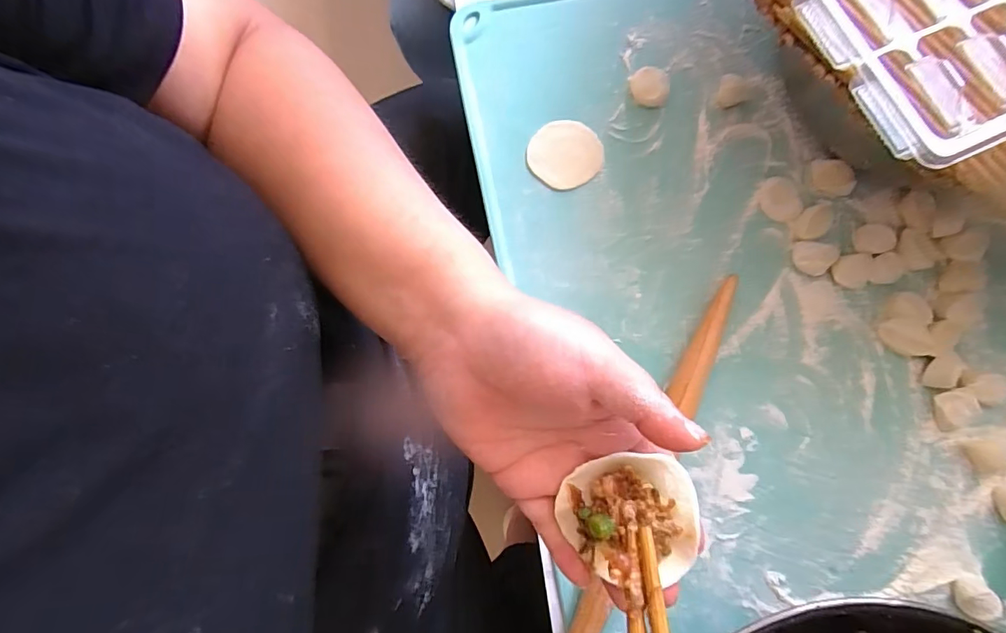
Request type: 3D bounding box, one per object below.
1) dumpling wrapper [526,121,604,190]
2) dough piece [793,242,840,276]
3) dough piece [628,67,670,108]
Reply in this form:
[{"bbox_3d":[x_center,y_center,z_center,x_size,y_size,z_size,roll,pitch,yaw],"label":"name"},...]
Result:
[{"bbox_3d":[0.051,-0.134,0.405,0.058,0.004,0.059,0,79,1],"label":"dumpling wrapper"},{"bbox_3d":[0.245,-0.046,0.381,0.036,0.006,0.027,7,80,2],"label":"dough piece"},{"bbox_3d":[0.123,-0.194,0.412,0.035,0.012,0.029,27,81,5],"label":"dough piece"}]

